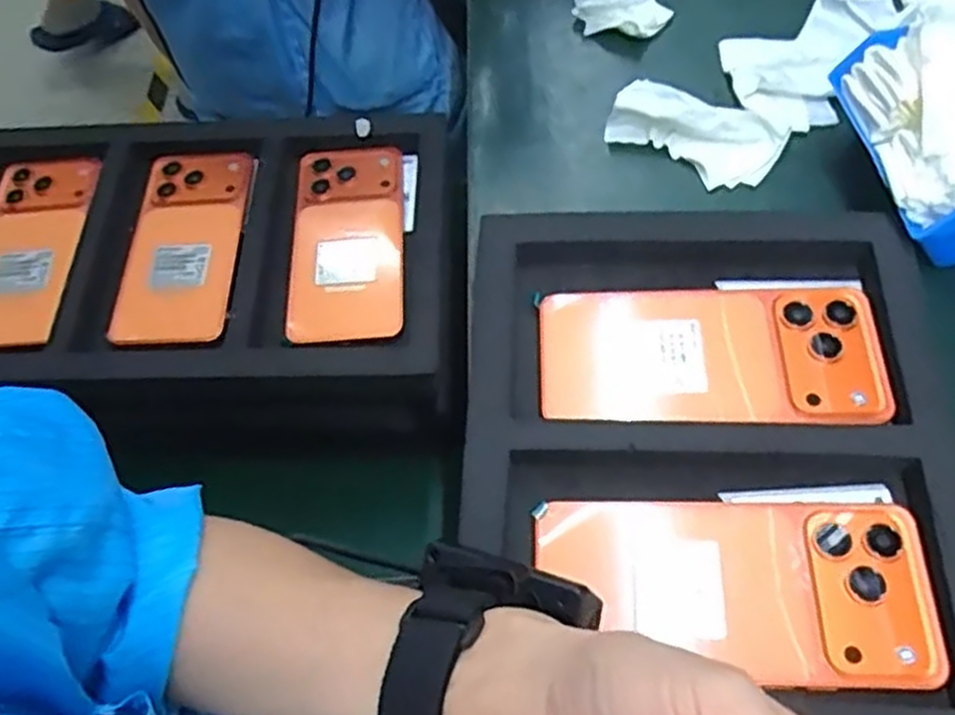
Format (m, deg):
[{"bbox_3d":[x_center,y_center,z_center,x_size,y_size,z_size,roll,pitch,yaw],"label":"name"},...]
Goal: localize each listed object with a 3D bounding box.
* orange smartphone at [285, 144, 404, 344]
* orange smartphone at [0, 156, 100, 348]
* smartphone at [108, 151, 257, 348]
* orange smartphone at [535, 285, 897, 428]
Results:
[{"bbox_3d":[-0.091,-0.081,0.555,0.074,0.016,0.163,-4,61,2],"label":"orange smartphone"},{"bbox_3d":[-0.318,-0.076,0.556,0.072,0.012,0.162,-4,61,1],"label":"orange smartphone"},{"bbox_3d":[-0.202,-0.081,0.550,0.075,0.007,0.163,0,61,3],"label":"smartphone"},{"bbox_3d":[0.113,-0.001,0.391,0.163,0.011,0.080,2,61,4],"label":"orange smartphone"}]

